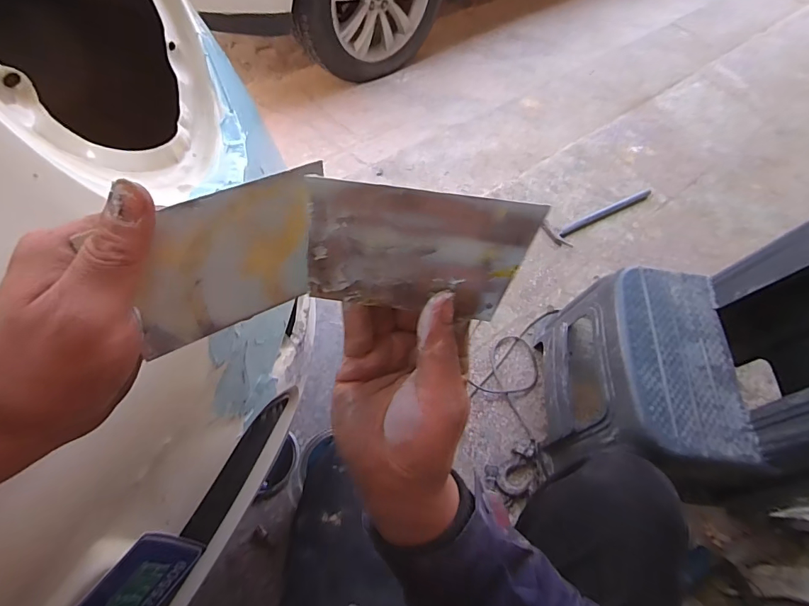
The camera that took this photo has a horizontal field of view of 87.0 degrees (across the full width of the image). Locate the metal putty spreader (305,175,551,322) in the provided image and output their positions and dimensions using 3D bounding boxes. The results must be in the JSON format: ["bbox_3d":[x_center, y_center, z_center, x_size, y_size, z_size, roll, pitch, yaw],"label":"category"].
[{"bbox_3d":[0.007,-0.029,0.249,0.125,0.072,0.004,8,26,2],"label":"metal putty spreader"}]

